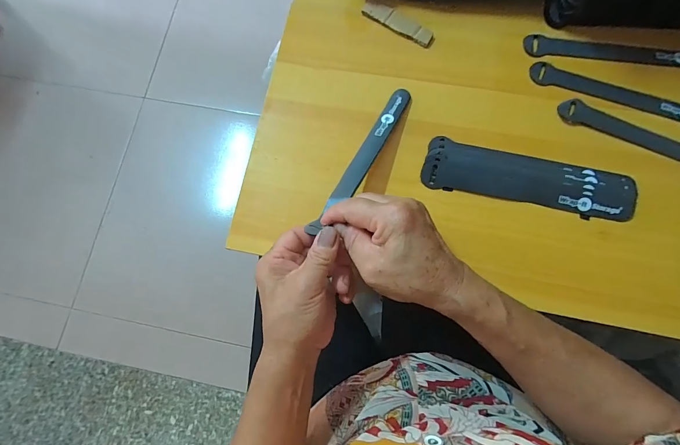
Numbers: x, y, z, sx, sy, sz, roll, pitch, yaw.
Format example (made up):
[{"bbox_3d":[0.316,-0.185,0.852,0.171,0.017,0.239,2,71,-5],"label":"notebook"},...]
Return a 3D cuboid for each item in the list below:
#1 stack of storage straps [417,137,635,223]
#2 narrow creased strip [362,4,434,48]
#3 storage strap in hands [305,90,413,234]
[{"bbox_3d":[0.184,-0.042,0.325,0.197,0.011,0.051,14,80,4],"label":"stack of storage straps"},{"bbox_3d":[0.064,-0.222,0.364,0.084,0.004,0.020,33,82,7],"label":"narrow creased strip"},{"bbox_3d":[0.025,-0.066,0.321,0.021,0.005,0.182,29,70,7],"label":"storage strap in hands"}]

